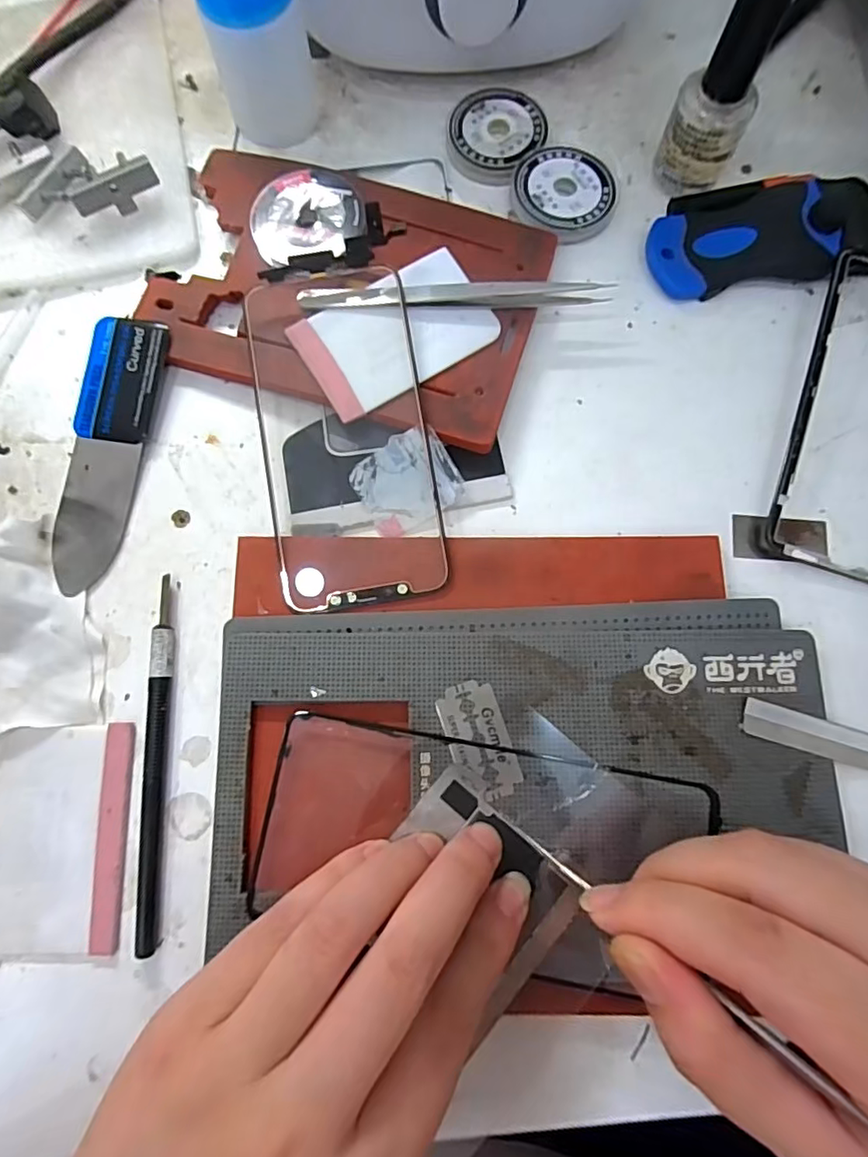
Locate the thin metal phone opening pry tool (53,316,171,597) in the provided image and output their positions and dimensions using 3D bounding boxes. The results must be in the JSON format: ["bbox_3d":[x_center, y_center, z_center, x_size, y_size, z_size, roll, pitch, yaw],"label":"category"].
[{"bbox_3d":[-0.141,-0.054,0.235,0.031,0.009,0.117,9,79,3],"label":"thin metal phone opening pry tool"}]

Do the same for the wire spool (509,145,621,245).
[{"bbox_3d":[0.059,-0.179,0.257,0.045,0.009,0.048,0,79,1],"label":"wire spool"}]

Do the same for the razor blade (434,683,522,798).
[{"bbox_3d":[0.017,0.059,0.203,0.021,0.004,0.041,-20,79,-3],"label":"razor blade"}]

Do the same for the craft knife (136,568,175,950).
[{"bbox_3d":[-0.106,0.067,0.212,0.007,0.007,0.135,-2,79,1],"label":"craft knife"}]

